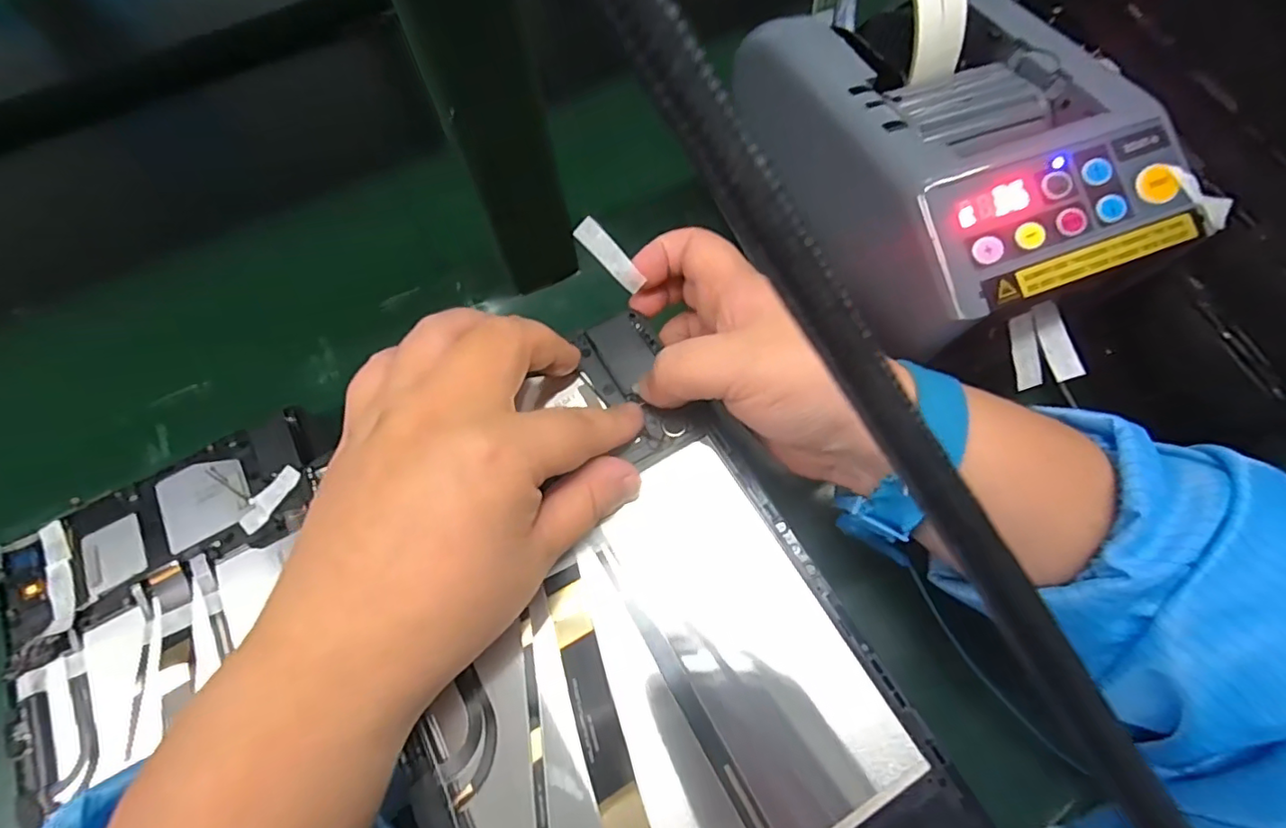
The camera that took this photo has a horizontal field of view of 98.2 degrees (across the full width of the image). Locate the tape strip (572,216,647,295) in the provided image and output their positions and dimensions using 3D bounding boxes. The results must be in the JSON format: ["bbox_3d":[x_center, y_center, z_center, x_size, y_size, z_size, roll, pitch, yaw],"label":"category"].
[{"bbox_3d":[-0.013,-0.067,0.233,0.010,0.004,0.035,-41,99,20],"label":"tape strip"}]

